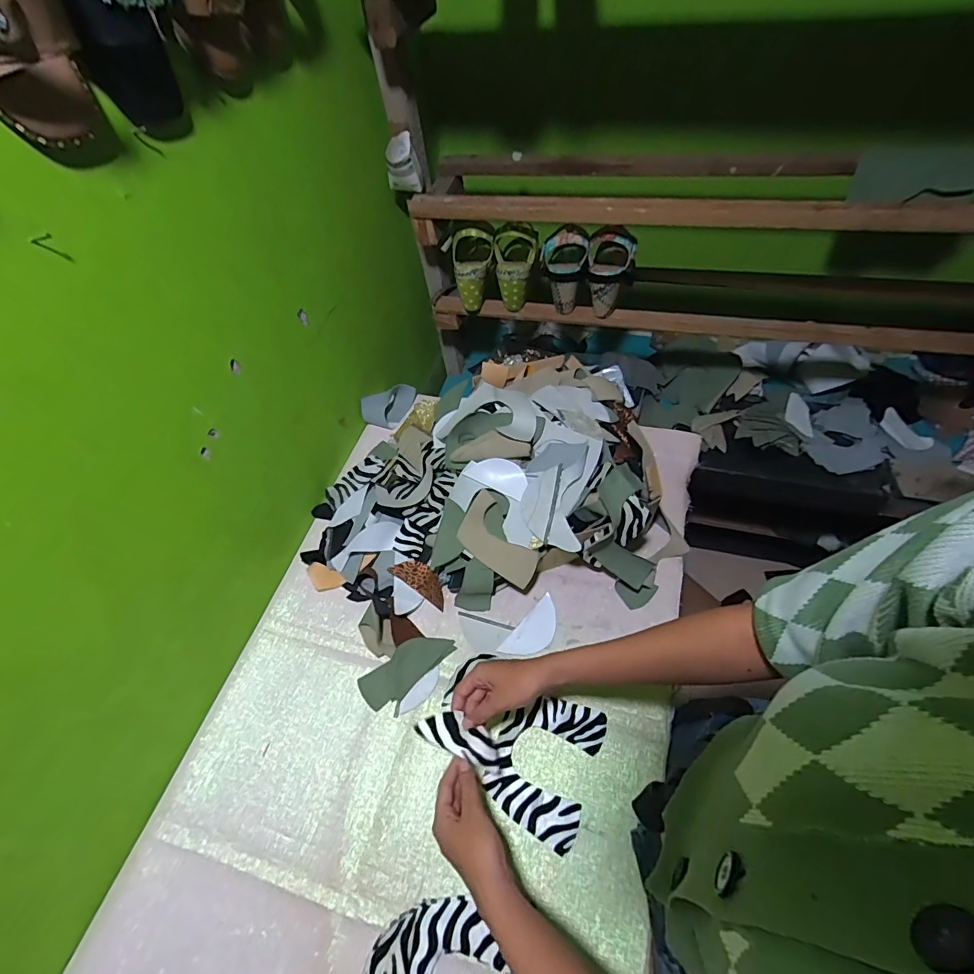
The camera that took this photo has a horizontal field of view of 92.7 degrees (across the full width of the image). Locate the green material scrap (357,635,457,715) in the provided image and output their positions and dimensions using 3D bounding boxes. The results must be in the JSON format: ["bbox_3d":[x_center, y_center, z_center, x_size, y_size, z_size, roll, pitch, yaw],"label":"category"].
[{"bbox_3d":[-0.115,0.249,0.649,0.069,0.026,0.129,34,65,25],"label":"green material scrap"}]

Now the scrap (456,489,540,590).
[{"bbox_3d":[0.016,0.079,0.668,0.136,0.011,0.079,43,88,14],"label":"scrap"}]

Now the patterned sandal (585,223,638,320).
[{"bbox_3d":[0.219,-0.380,0.828,0.084,0.135,0.064,7,55,11],"label":"patterned sandal"}]

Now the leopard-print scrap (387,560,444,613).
[{"bbox_3d":[-0.101,0.142,0.716,0.101,0.021,0.039,29,63,22],"label":"leopard-print scrap"}]

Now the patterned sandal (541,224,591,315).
[{"bbox_3d":[0.140,-0.391,0.845,0.079,0.128,0.059,2,55,8],"label":"patterned sandal"}]

